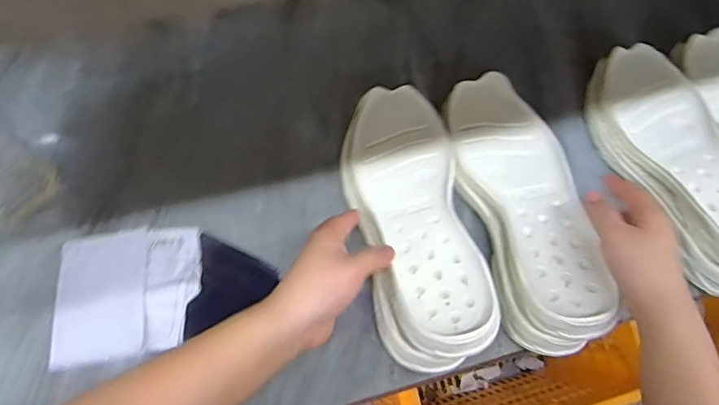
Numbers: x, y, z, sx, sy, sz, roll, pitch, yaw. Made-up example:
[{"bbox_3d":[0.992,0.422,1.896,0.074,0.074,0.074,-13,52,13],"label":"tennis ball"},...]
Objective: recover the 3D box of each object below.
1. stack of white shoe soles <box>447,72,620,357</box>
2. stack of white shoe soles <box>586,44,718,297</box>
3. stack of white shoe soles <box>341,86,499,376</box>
[{"bbox_3d":[0.173,-0.003,0.512,0.108,0.058,0.309,-4,59,-7],"label":"stack of white shoe soles"},{"bbox_3d":[0.365,-0.046,0.553,0.123,0.076,0.302,-11,65,-9],"label":"stack of white shoe soles"},{"bbox_3d":[0.050,0.011,0.502,0.110,0.056,0.302,-5,57,-7],"label":"stack of white shoe soles"}]

